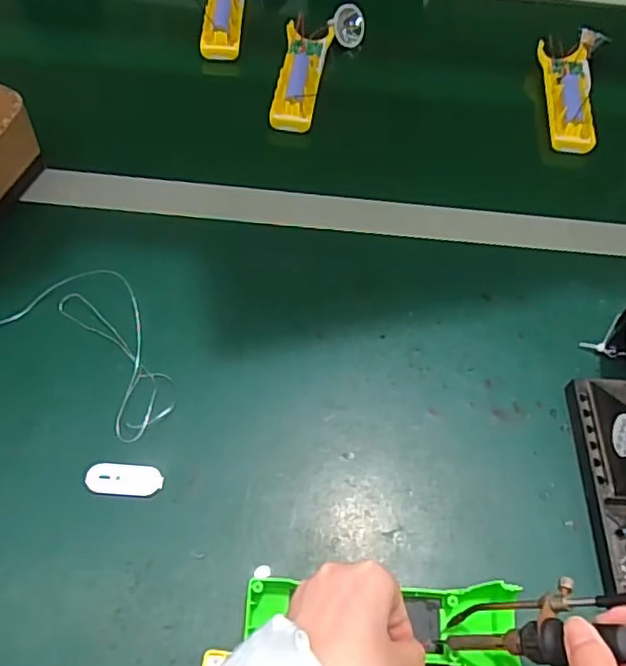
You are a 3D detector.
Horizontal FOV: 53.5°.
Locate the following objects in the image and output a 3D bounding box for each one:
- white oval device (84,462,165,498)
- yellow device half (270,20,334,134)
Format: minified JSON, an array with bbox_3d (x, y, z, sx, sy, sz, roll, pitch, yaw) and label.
[{"bbox_3d":[-0.127,0.098,0.416,0.049,0.004,0.022,3,56,0],"label":"white oval device"},{"bbox_3d":[-0.012,-0.278,0.663,0.047,0.024,0.156,7,56,2],"label":"yellow device half"}]

